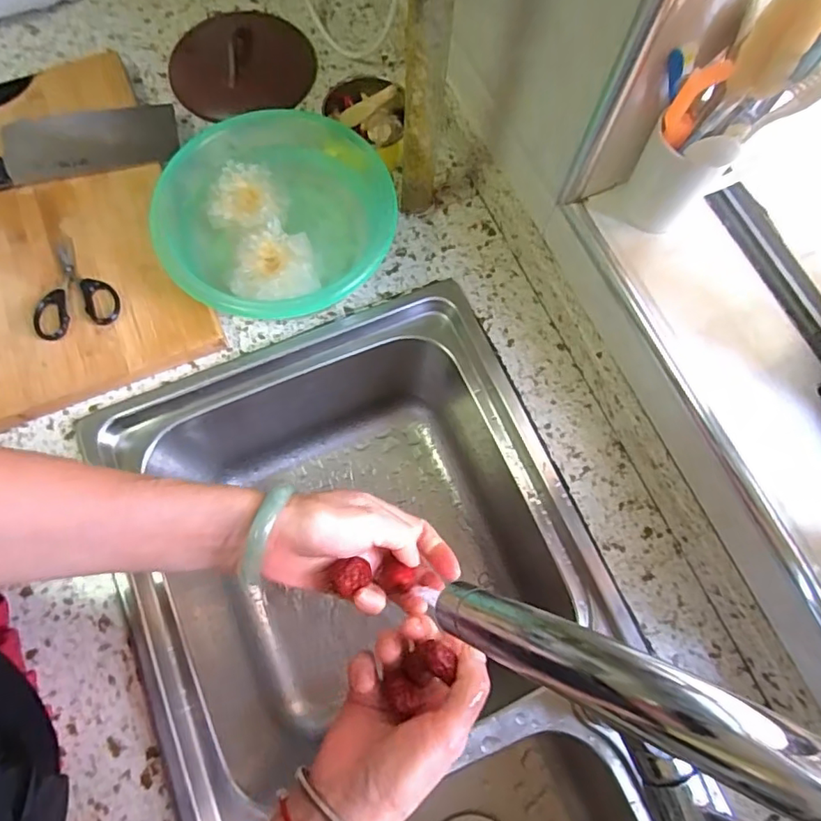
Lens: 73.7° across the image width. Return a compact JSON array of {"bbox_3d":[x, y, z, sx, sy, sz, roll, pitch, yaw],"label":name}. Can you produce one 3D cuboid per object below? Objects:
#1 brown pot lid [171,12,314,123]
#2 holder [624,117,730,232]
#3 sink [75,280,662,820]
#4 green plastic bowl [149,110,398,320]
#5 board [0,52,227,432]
[{"bbox_3d":[-0.200,-0.416,0.650,0.167,0.026,0.149,-25,75,-9],"label":"brown pot lid"},{"bbox_3d":[0.212,-0.190,0.443,0.066,0.077,0.056,31,75,8],"label":"holder"},{"bbox_3d":[0.007,0.300,0.572,0.400,0.268,0.741,-22,75,-8],"label":"sink"},{"bbox_3d":[-0.129,-0.183,0.550,0.224,0.073,0.214,0,73,-1],"label":"green plastic bowl"},{"bbox_3d":[-0.393,-0.177,0.563,0.283,0.032,0.380,-22,75,-8],"label":"board"}]

